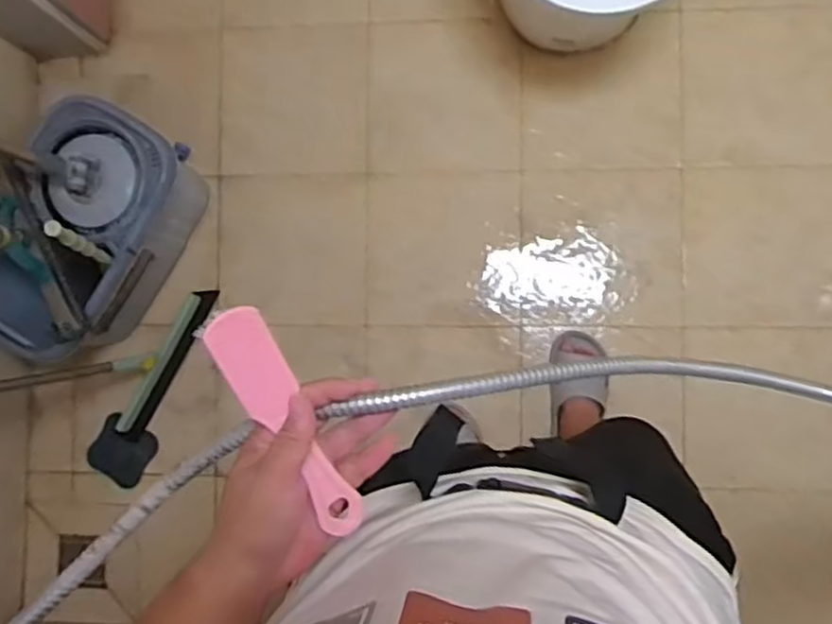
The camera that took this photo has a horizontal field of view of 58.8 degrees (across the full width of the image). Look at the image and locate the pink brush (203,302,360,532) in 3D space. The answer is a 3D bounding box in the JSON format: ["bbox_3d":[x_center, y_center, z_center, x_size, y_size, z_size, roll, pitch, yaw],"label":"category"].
[{"bbox_3d":[-0.075,0.068,0.443,0.031,0.017,0.159,-25,110,5],"label":"pink brush"}]

